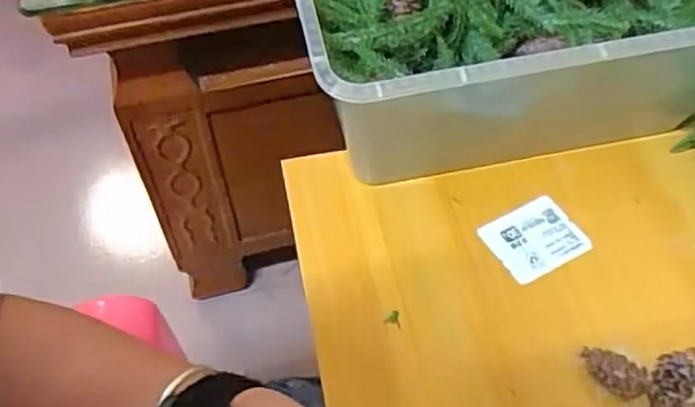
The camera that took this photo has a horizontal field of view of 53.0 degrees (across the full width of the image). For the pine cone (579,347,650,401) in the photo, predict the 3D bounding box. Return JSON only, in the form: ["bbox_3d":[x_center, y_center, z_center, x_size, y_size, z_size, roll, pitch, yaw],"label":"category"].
[{"bbox_3d":[0.145,0.093,0.382,0.036,0.016,0.019,28,59,22],"label":"pine cone"}]

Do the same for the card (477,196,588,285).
[{"bbox_3d":[0.121,0.022,0.451,0.057,0.004,0.048,-24,55,-15],"label":"card"}]

